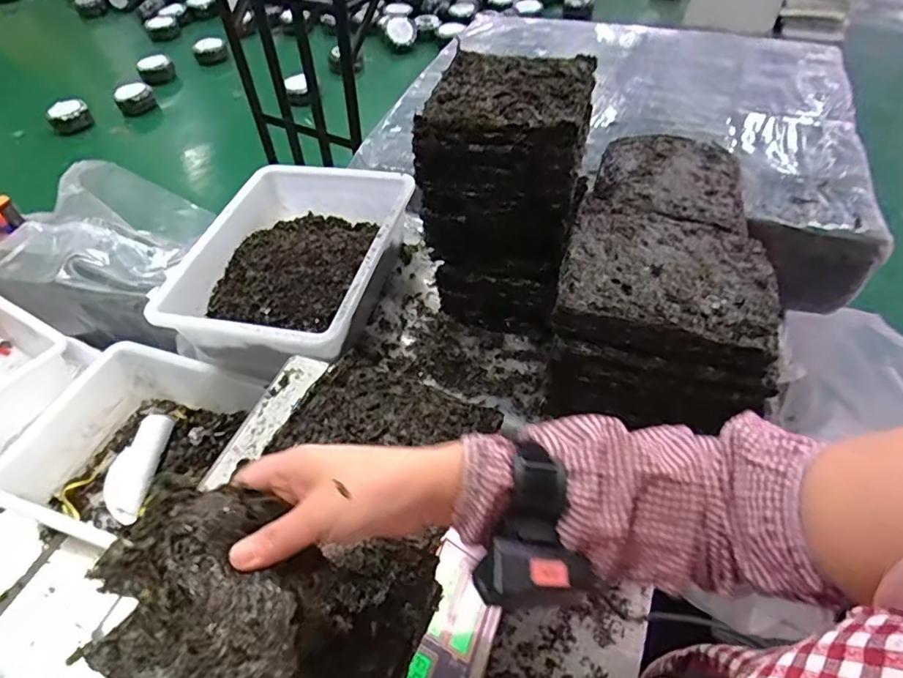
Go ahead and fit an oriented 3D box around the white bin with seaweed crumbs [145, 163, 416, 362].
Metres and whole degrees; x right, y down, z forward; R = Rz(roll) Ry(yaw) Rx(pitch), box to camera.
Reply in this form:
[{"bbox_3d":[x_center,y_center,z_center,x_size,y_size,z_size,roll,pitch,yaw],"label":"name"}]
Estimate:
[{"bbox_3d":[-0.230,-0.120,0.847,0.284,0.100,0.350,10,50,11],"label":"white bin with seaweed crumbs"}]

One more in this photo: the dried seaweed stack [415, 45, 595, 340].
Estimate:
[{"bbox_3d":[0.074,-0.187,0.761,0.183,0.306,0.183,11,51,12],"label":"dried seaweed stack"}]

